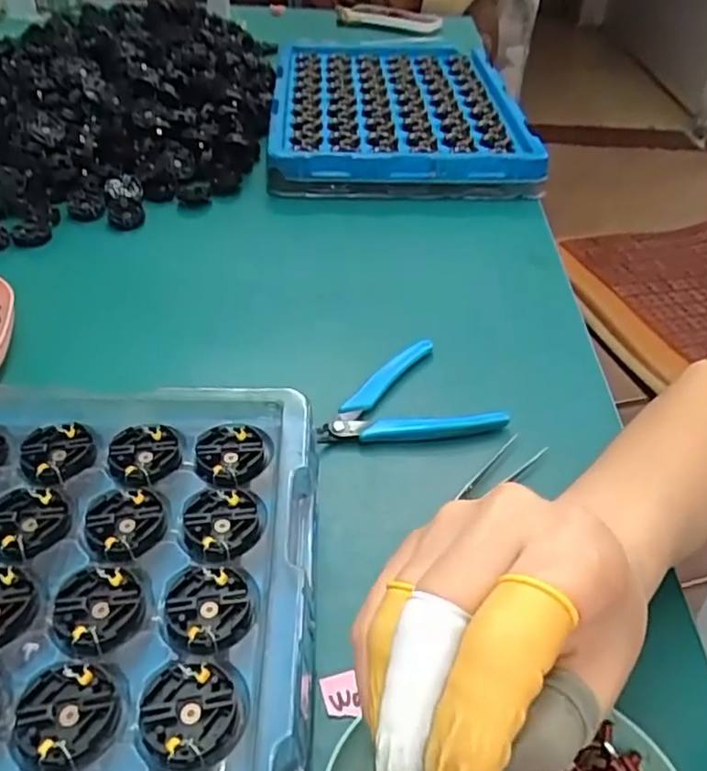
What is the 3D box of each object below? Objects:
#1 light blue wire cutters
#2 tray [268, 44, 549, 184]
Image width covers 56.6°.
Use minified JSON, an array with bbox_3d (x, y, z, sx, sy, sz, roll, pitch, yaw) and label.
[{"bbox_3d":[0.033,0.018,0.407,0.101,0.019,0.081,-25,48,-28],"label":"light blue wire cutters"},{"bbox_3d":[0.043,-0.326,0.758,0.266,0.035,0.383,-1,41,-4],"label":"tray"}]

